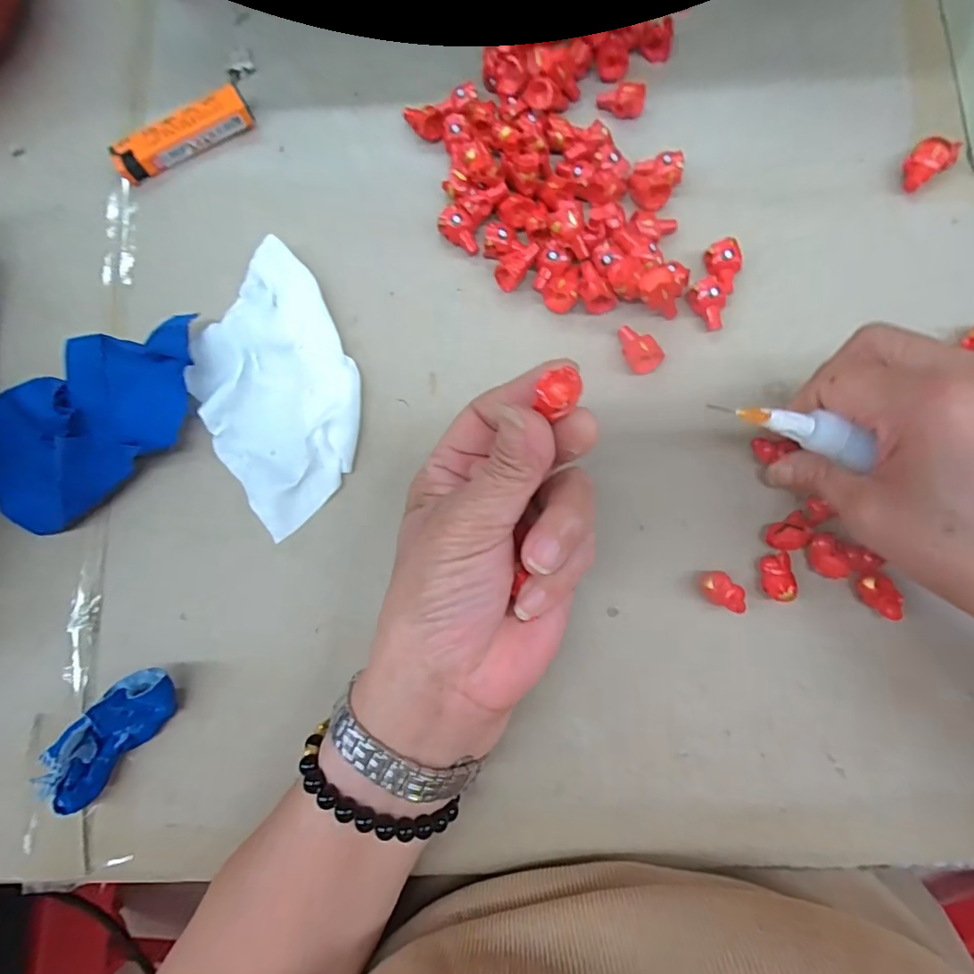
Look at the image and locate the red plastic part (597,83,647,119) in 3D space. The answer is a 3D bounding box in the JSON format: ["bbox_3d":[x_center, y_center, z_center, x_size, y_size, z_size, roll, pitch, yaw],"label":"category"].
[{"bbox_3d":[0.075,-0.212,0.290,0.026,0.010,0.013,-7,81,3],"label":"red plastic part"}]

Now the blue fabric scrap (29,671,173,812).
[{"bbox_3d":[-0.170,0.113,0.235,0.022,0.034,0.076,41,86,9],"label":"blue fabric scrap"}]

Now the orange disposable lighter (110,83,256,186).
[{"bbox_3d":[-0.172,-0.199,0.298,0.077,0.015,0.021,-31,80,-1],"label":"orange disposable lighter"}]

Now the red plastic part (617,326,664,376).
[{"bbox_3d":[0.074,-0.068,0.260,0.015,0.011,0.026,-36,80,-2],"label":"red plastic part"}]

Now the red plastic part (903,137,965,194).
[{"bbox_3d":[0.223,-0.166,0.268,0.028,0.011,0.019,-33,80,-2],"label":"red plastic part"}]

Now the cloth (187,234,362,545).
[{"bbox_3d":[-0.106,-0.052,0.265,0.075,0.014,0.134,-28,80,-1],"label":"cloth"}]

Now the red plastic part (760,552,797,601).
[{"bbox_3d":[0.130,0.040,0.236,0.011,0.012,0.021,1,81,4],"label":"red plastic part"}]

